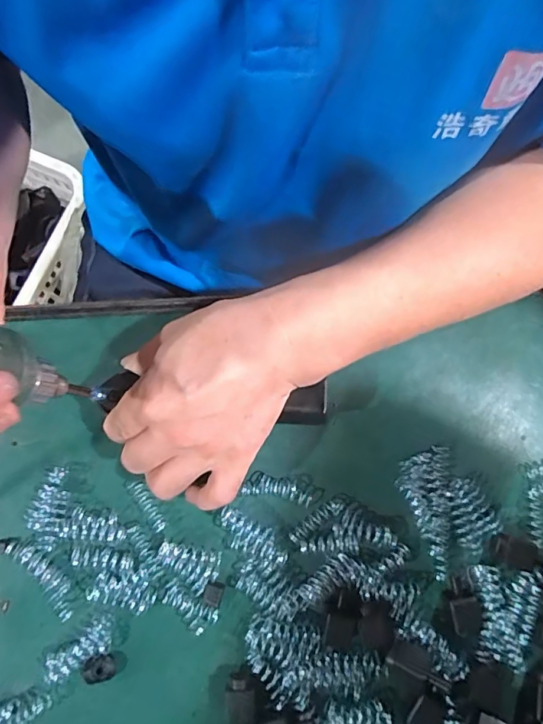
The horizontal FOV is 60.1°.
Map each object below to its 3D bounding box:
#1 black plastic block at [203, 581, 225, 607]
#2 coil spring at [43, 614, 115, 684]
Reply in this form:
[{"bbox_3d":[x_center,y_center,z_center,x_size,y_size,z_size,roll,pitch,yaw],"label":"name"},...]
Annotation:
[{"bbox_3d":[-0.038,0.153,0.309,0.012,0.004,0.015,21,78,4],"label":"black plastic block"},{"bbox_3d":[-0.120,0.182,0.298,0.048,0.013,0.020,-36,80,-8],"label":"coil spring"}]

